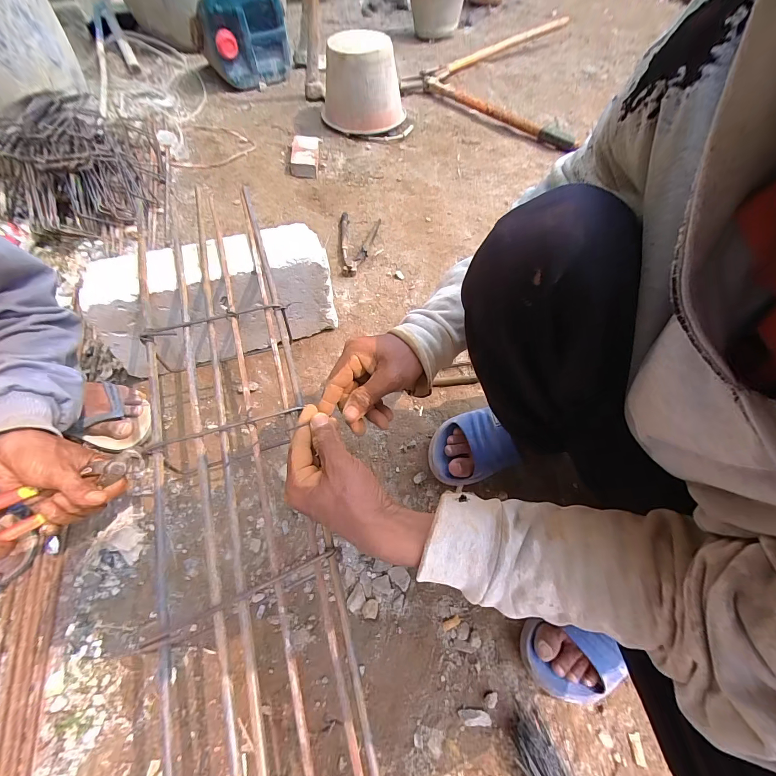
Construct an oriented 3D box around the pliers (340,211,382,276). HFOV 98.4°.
[{"bbox_3d":[-0.089,-0.376,0.869,0.103,0.020,0.217,8,60,2],"label":"pliers"}]

